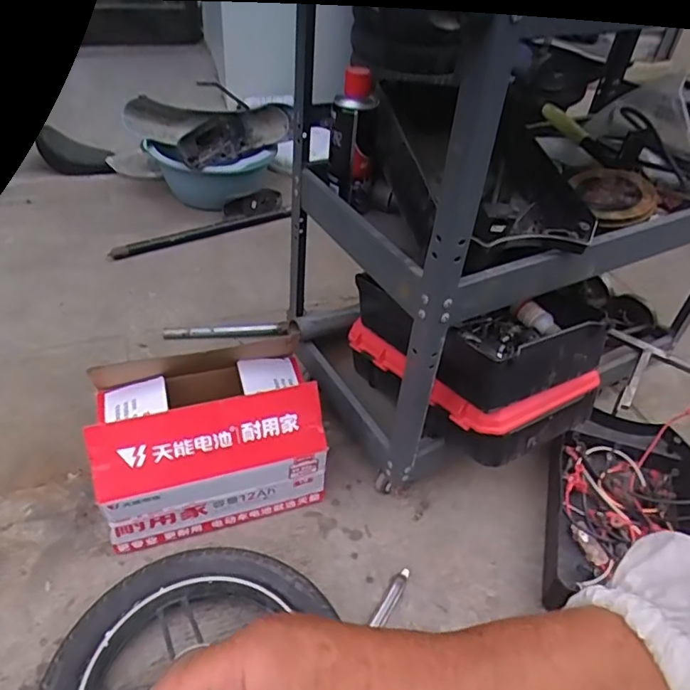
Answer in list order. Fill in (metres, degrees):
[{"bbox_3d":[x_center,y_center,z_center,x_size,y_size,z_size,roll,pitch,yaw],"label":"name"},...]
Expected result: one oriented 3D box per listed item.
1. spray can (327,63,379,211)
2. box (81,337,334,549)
[{"bbox_3d":[0.012,-0.297,0.787,0.060,0.172,0.072,4,44,-3],"label":"spray can"},{"bbox_3d":[-0.208,0.139,0.873,0.309,0.216,0.211,-10,44,-17],"label":"box"}]

